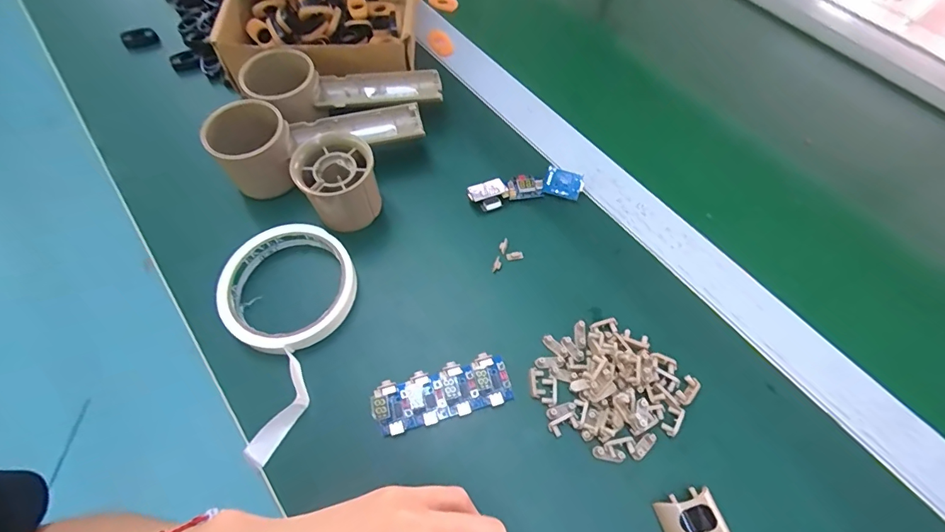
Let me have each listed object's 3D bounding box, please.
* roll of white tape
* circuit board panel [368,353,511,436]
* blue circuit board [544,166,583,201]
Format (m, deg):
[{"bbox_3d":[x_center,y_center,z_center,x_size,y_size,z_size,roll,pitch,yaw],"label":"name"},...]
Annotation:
[{"bbox_3d":[-0.136,0.041,0.302,0.084,0.022,0.152,15,63,7],"label":"roll of white tape"},{"bbox_3d":[-0.019,0.081,0.289,0.086,0.011,0.033,-14,63,-8],"label":"circuit board panel"},{"bbox_3d":[0.073,-0.066,0.360,0.031,0.004,0.022,16,86,5],"label":"blue circuit board"}]

